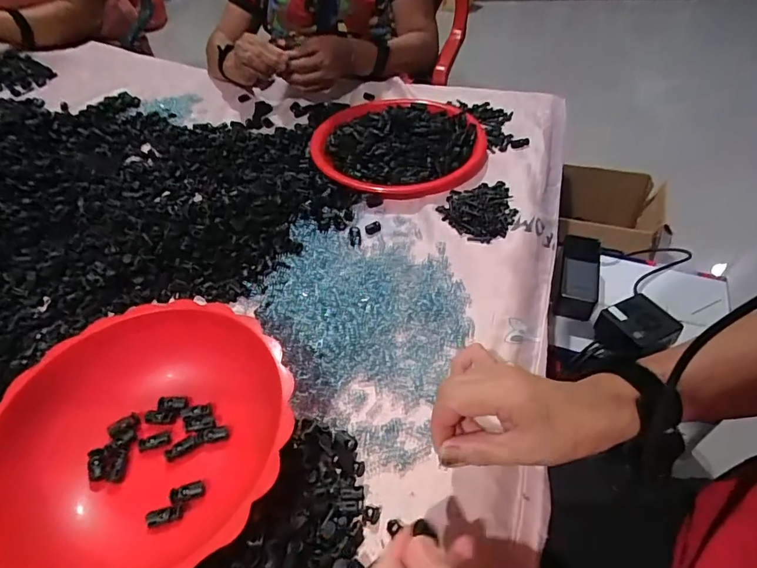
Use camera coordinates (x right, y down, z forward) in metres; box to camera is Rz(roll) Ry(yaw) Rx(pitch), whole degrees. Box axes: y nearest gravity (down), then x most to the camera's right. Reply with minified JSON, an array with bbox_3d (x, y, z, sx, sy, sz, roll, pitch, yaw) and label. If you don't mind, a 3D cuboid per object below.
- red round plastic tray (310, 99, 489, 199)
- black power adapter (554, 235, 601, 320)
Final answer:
[{"bbox_3d":[0.033,-0.227,0.724,0.261,0.035,0.260,-2,48,2],"label":"red round plastic tray"},{"bbox_3d":[0.303,-0.015,0.718,0.062,0.044,0.139,14,50,15],"label":"black power adapter"}]

